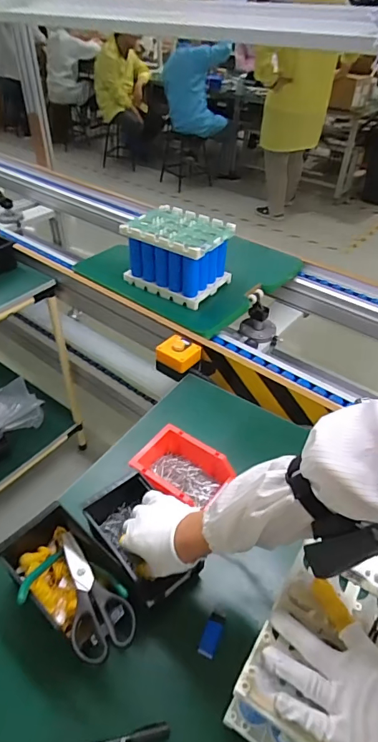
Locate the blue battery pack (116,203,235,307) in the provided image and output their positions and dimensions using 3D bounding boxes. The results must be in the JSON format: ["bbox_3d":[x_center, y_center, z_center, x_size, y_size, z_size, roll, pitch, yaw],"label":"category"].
[{"bbox_3d":[-0.028,-0.315,1.151,0.251,0.154,0.200,25,47,24],"label":"blue battery pack"}]

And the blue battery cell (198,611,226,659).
[{"bbox_3d":[0.031,0.345,0.563,0.022,0.012,0.056,18,44,17],"label":"blue battery cell"}]

